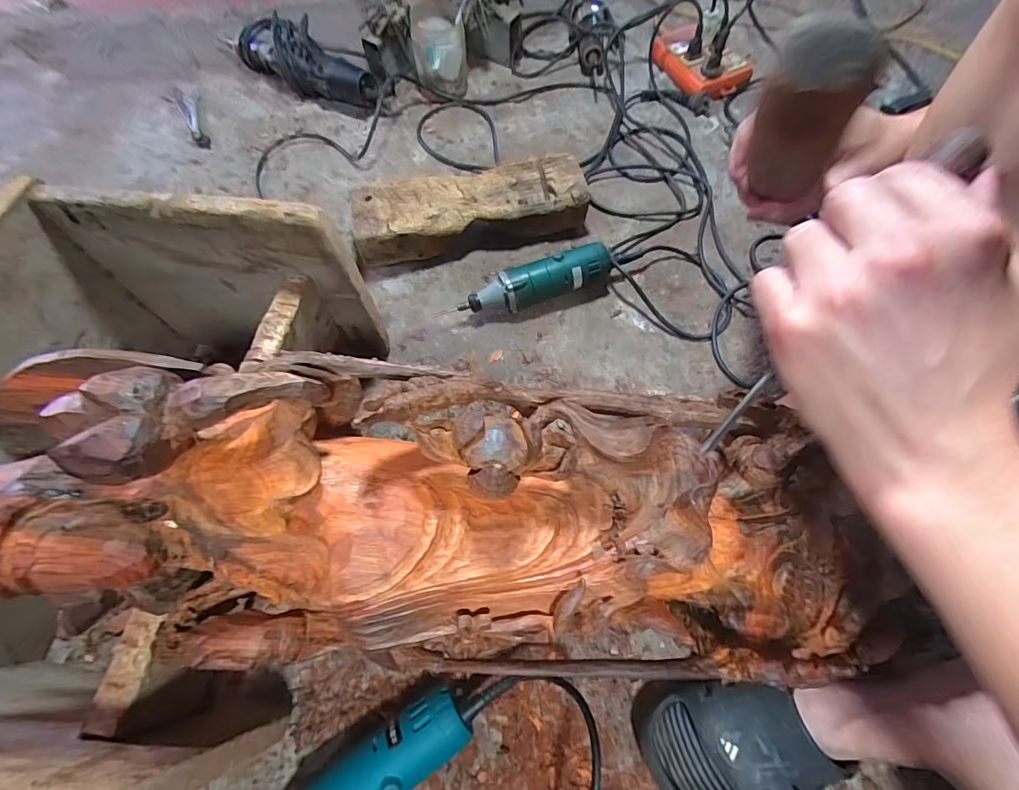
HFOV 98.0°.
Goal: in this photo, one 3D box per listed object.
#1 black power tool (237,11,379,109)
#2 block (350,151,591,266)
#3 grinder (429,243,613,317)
[{"bbox_3d":[-0.386,-0.608,0.805,0.311,0.091,0.080,33,69,16],"label":"black power tool"},{"bbox_3d":[-0.055,-0.268,0.652,0.324,0.084,0.099,-13,64,-5],"label":"block"},{"bbox_3d":[0.028,-0.144,0.594,0.223,0.059,0.049,-17,65,-7],"label":"grinder"}]

